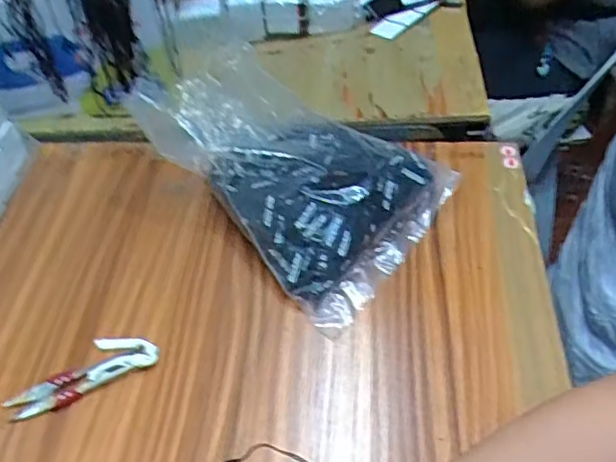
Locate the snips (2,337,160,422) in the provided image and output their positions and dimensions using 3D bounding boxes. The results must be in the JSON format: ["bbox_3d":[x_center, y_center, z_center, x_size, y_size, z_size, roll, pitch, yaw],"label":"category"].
[{"bbox_3d":[-0.165,0.102,0.436,0.107,0.008,0.041,-22,49,-13],"label":"snips"}]

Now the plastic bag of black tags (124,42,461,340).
[{"bbox_3d":[-0.030,-0.077,0.546,0.178,0.072,0.320,-36,53,-24],"label":"plastic bag of black tags"}]

